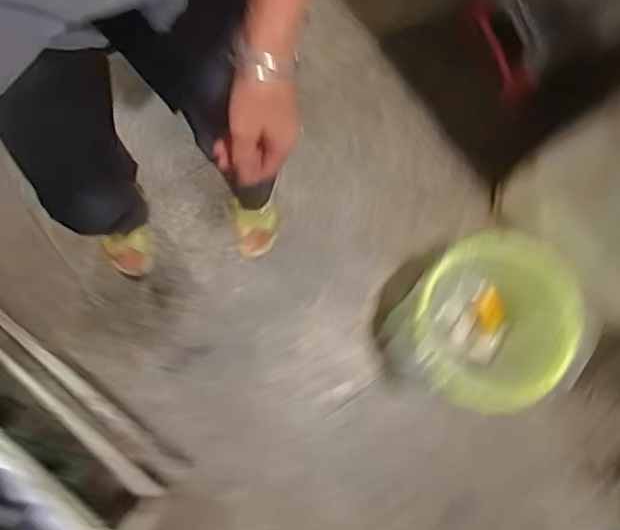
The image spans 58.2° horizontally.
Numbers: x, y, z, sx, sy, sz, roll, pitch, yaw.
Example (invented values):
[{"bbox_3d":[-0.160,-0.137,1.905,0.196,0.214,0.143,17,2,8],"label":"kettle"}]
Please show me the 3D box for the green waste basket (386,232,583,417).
[{"bbox_3d":[0.314,0.106,1.044,0.284,0.289,0.310,45,85,5],"label":"green waste basket"}]

